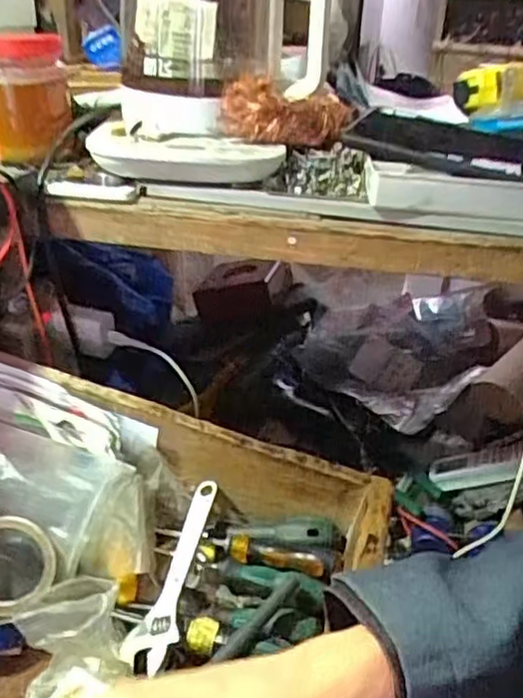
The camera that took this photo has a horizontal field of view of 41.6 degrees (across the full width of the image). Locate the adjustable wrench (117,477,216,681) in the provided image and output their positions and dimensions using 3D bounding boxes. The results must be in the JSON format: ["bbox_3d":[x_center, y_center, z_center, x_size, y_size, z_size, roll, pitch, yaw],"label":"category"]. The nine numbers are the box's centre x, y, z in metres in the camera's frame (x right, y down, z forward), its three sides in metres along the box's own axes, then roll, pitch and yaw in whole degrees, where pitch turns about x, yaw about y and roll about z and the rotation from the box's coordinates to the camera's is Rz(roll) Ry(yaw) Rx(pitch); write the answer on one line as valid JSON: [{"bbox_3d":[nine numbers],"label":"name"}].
[{"bbox_3d":[-0.059,0.154,0.486,0.033,0.011,0.132,10,49,12],"label":"adjustable wrench"}]

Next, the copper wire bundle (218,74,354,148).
[{"bbox_3d":[0.023,-0.205,0.598,0.116,0.047,0.048,3,30,-1],"label":"copper wire bundle"}]

